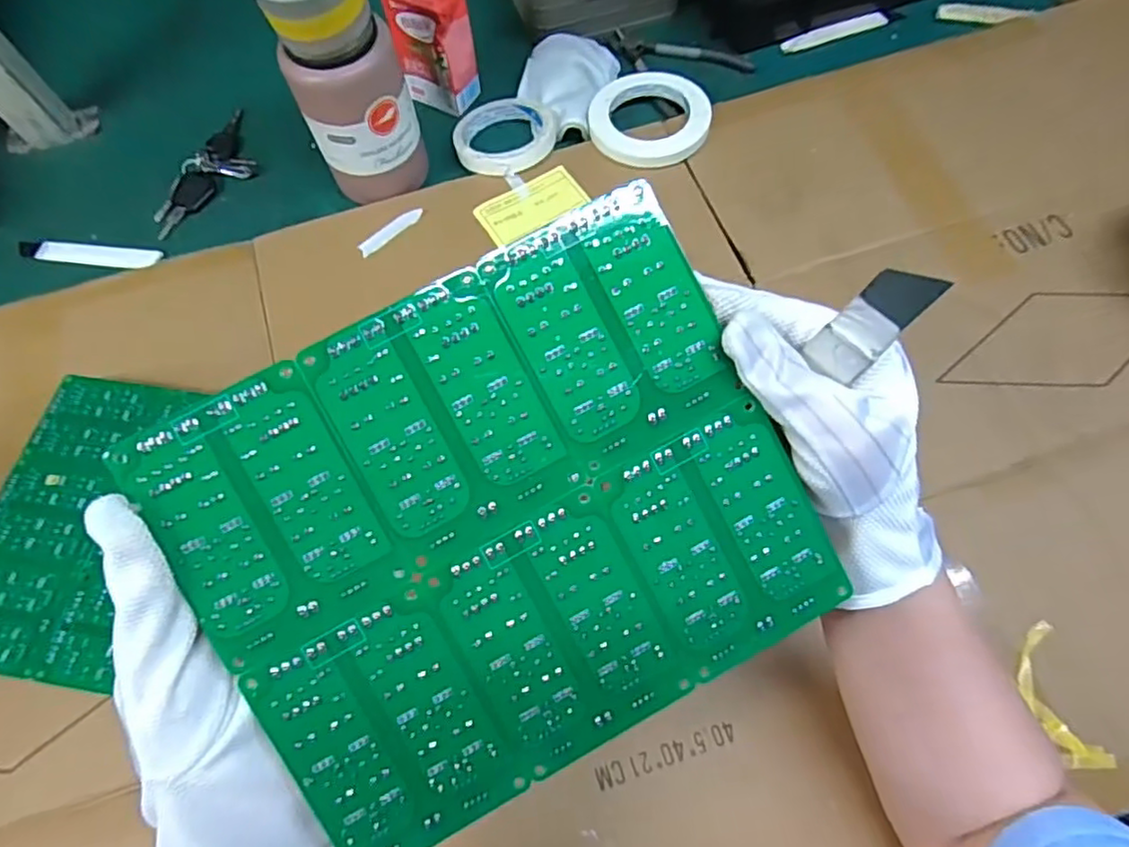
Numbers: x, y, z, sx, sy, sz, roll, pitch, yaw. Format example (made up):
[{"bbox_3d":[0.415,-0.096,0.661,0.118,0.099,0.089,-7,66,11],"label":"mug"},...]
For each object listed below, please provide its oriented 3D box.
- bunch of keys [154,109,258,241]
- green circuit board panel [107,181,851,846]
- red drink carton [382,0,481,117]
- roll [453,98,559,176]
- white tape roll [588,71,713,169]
[{"bbox_3d":[-0.337,-0.244,0.609,0.059,0.014,0.154,19,69,11],"label":"bunch of keys"},{"bbox_3d":[-0.021,0.037,0.226,0.202,0.004,0.172,-28,94,-5],"label":"green circuit board panel"},{"bbox_3d":[-0.123,-0.365,0.584,0.067,0.130,0.054,36,73,17],"label":"red drink carton"},{"bbox_3d":[-0.056,-0.278,0.603,0.097,0.015,0.099,-1,66,3],"label":"roll"},{"bbox_3d":[0.080,-0.291,0.602,0.112,0.020,0.109,-1,66,3],"label":"white tape roll"}]

